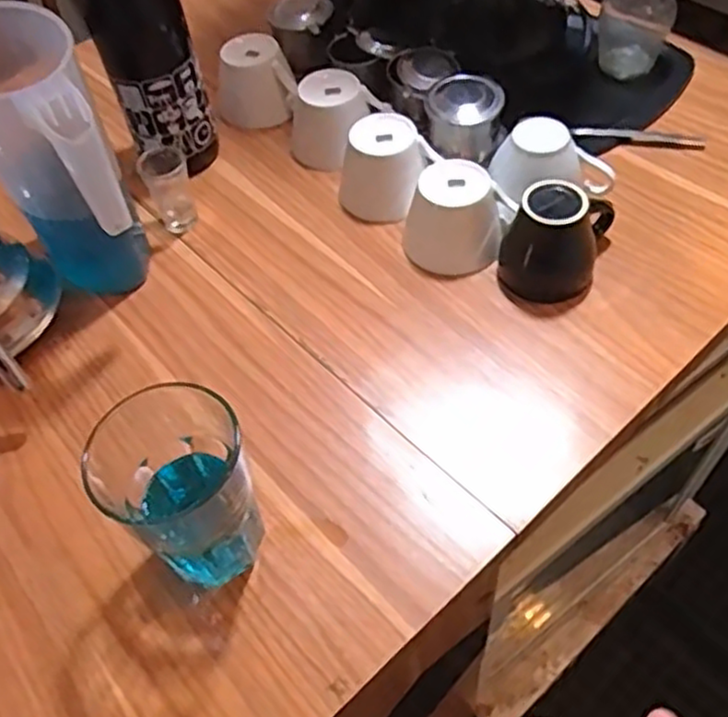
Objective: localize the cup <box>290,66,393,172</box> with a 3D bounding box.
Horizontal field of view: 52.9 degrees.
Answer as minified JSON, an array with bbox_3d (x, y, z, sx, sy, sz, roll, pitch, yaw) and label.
[{"bbox_3d":[-0.029,-0.241,0.726,0.086,0.066,0.068,-36,58,-20],"label":"cup"}]

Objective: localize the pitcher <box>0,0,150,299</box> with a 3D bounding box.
[{"bbox_3d":[-0.244,-0.146,0.585,0.094,0.215,0.181,-28,56,-15],"label":"pitcher"}]

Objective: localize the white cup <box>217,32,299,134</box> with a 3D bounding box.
[{"bbox_3d":[-0.113,-0.292,0.775,0.087,0.070,0.066,-25,55,-13],"label":"white cup"}]

